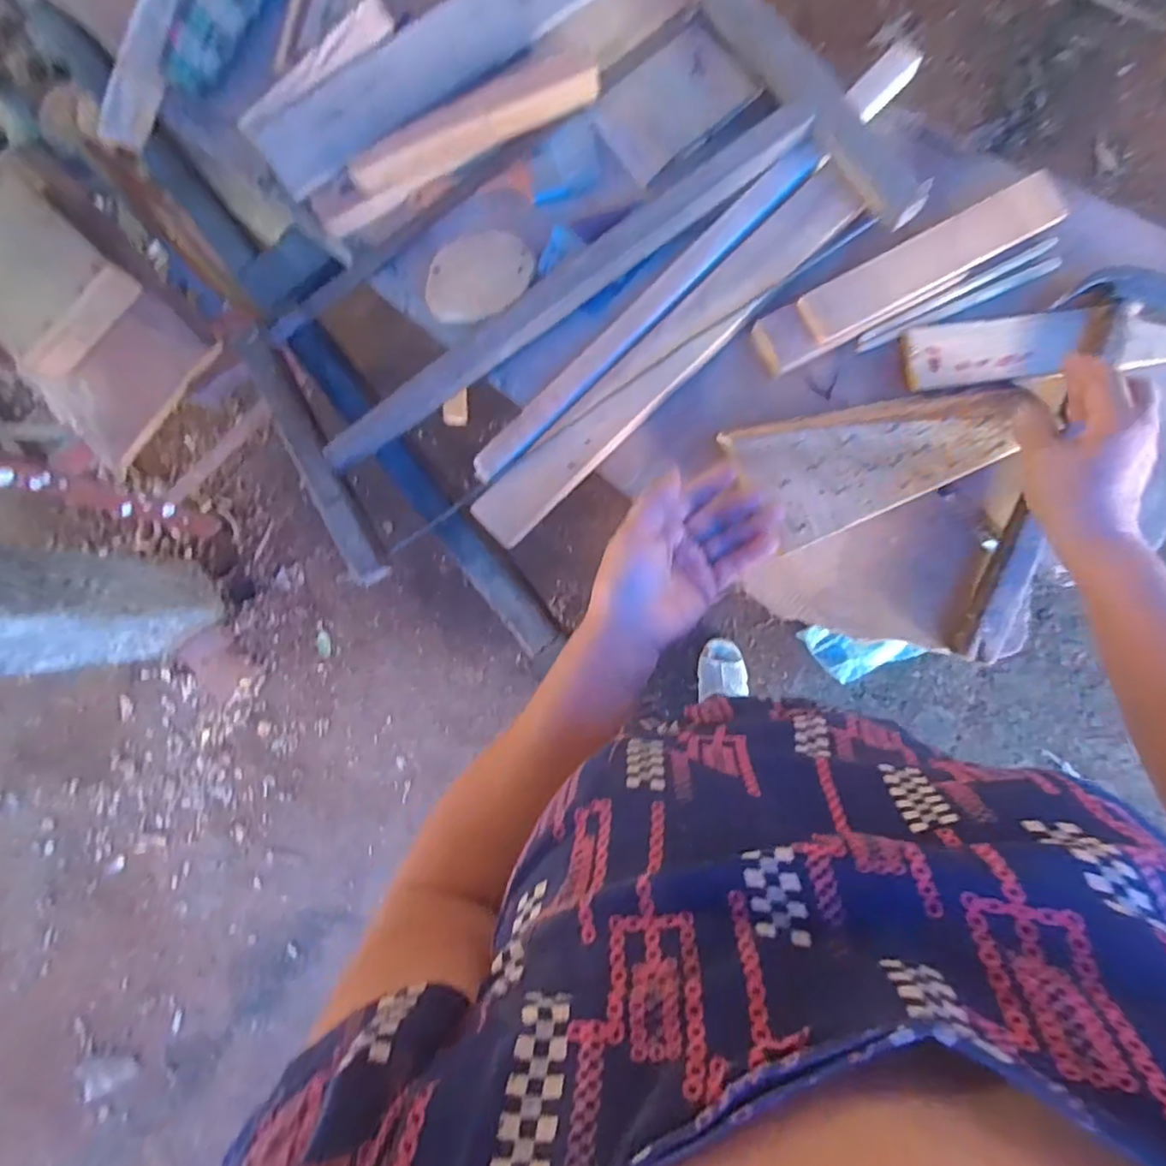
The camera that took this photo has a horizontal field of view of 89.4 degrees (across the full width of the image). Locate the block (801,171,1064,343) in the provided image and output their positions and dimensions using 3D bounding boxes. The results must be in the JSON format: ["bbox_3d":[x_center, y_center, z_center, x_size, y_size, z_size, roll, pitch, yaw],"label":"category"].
[{"bbox_3d":[0.292,-0.272,0.491,0.219,0.026,0.042,-26,86,5],"label":"block"}]

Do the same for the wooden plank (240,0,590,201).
[{"bbox_3d":[-0.139,-0.494,0.557,0.370,0.014,0.076,-29,103,4],"label":"wooden plank"}]

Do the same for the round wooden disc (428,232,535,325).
[{"bbox_3d":[-0.100,-0.292,0.560,0.103,0.009,0.084,-20,86,5],"label":"round wooden disc"}]

